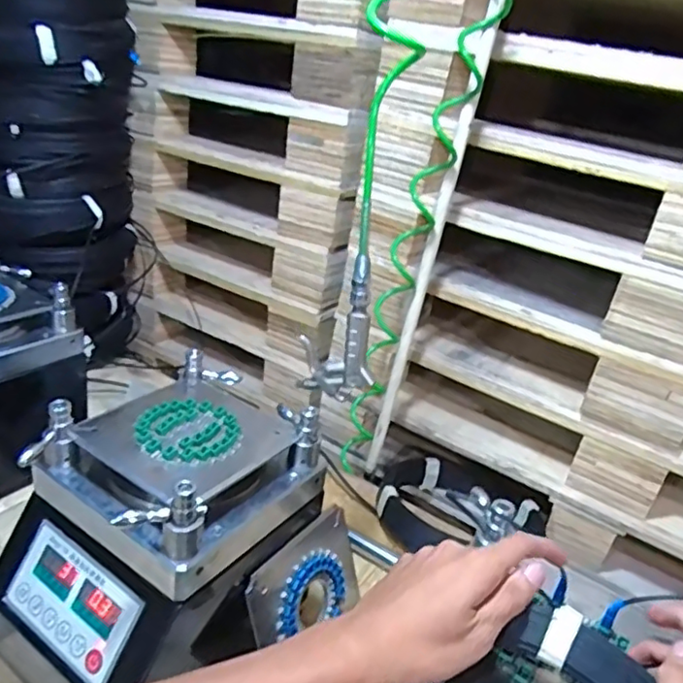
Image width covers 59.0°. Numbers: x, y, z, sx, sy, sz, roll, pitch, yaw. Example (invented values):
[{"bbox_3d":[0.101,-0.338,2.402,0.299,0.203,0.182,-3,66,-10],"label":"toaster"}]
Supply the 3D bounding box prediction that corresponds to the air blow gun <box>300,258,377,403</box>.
[{"bbox_3d":[-0.001,-0.016,0.706,0.097,0.164,0.046,11,26,7],"label":"air blow gun"}]

